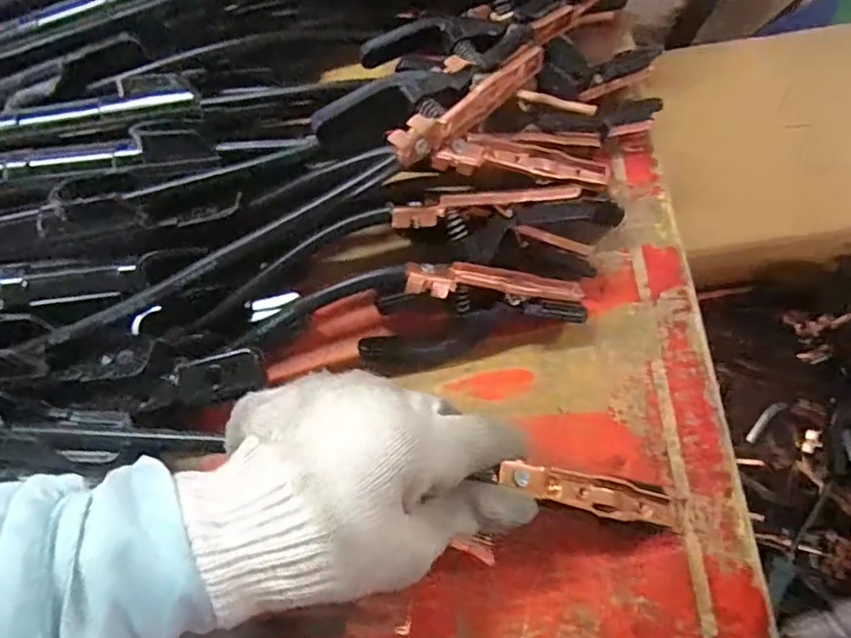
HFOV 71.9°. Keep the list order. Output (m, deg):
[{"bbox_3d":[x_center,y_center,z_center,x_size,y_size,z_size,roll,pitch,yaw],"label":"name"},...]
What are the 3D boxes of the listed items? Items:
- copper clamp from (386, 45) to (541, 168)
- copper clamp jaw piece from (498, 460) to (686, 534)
[{"bbox_3d":[0.021,-0.107,0.289,0.096,0.021,0.015,-43,74,-11],"label":"copper clamp"},{"bbox_3d":[0.082,0.082,0.269,0.112,0.011,0.017,19,71,-22],"label":"copper clamp jaw piece"}]

